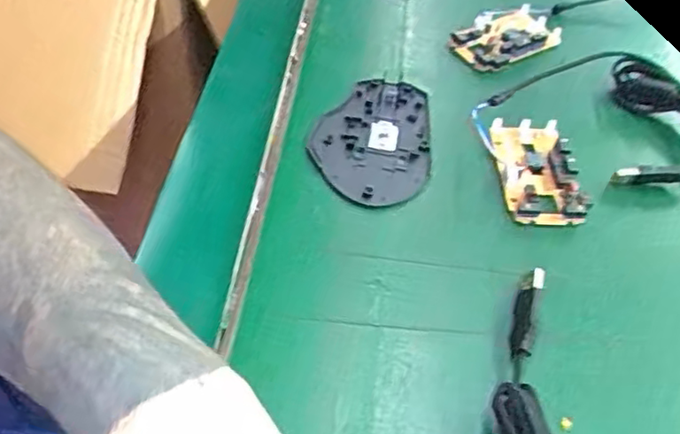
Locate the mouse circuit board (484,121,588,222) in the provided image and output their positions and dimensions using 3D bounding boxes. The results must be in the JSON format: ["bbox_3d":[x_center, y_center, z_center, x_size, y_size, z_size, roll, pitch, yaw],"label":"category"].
[{"bbox_3d":[0.119,-0.031,0.390,0.047,0.015,0.079,1,50,-3],"label":"mouse circuit board"}]

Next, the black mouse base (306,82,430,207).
[{"bbox_3d":[0.019,-0.050,0.401,0.072,0.005,0.106,5,50,-1],"label":"black mouse base"}]

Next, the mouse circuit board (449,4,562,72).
[{"bbox_3d":[0.125,-0.136,0.485,0.088,0.011,0.050,-29,58,-25],"label":"mouse circuit board"}]

